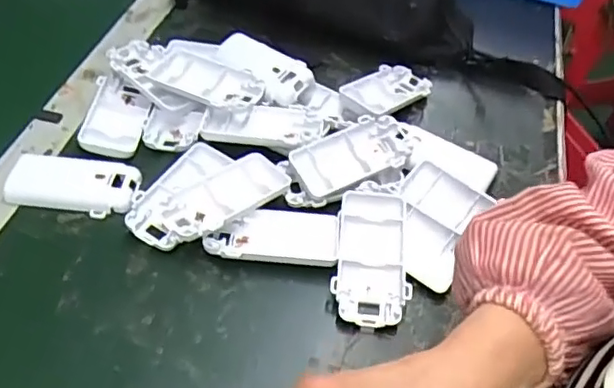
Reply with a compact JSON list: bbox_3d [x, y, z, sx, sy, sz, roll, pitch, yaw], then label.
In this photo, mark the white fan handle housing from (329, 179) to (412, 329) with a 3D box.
[{"bbox_3d":[0.044,0.038,0.405,0.048,0.027,0.110,5,50,-1],"label":"white fan handle housing"}]

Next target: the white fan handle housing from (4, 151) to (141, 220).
[{"bbox_3d":[-0.174,-0.009,0.433,0.099,0.015,0.044,7,50,1],"label":"white fan handle housing"}]

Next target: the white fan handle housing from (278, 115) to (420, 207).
[{"bbox_3d":[0.034,-0.024,0.449,0.113,0.030,0.052,-23,56,-22],"label":"white fan handle housing"}]

